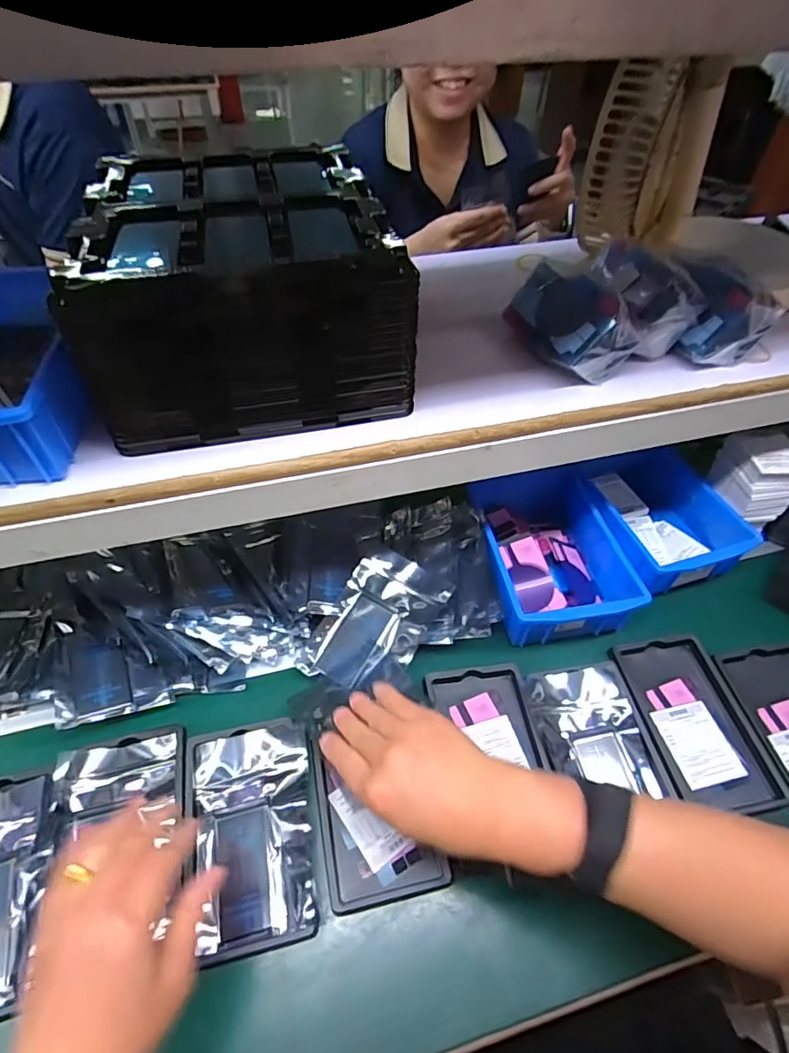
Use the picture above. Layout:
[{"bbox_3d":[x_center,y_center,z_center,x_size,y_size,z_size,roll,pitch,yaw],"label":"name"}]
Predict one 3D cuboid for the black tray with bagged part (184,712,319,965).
[{"bbox_3d":[-0.115,0.240,0.423,0.098,0.018,0.157,-8,50,-9],"label":"black tray with bagged part"}]

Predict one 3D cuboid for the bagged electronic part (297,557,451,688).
[{"bbox_3d":[-0.024,0.093,0.519,0.084,0.015,0.146,36,75,25],"label":"bagged electronic part"}]

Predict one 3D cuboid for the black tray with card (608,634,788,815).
[{"bbox_3d":[0.278,0.180,0.495,0.100,0.017,0.160,-9,51,-10],"label":"black tray with card"}]

